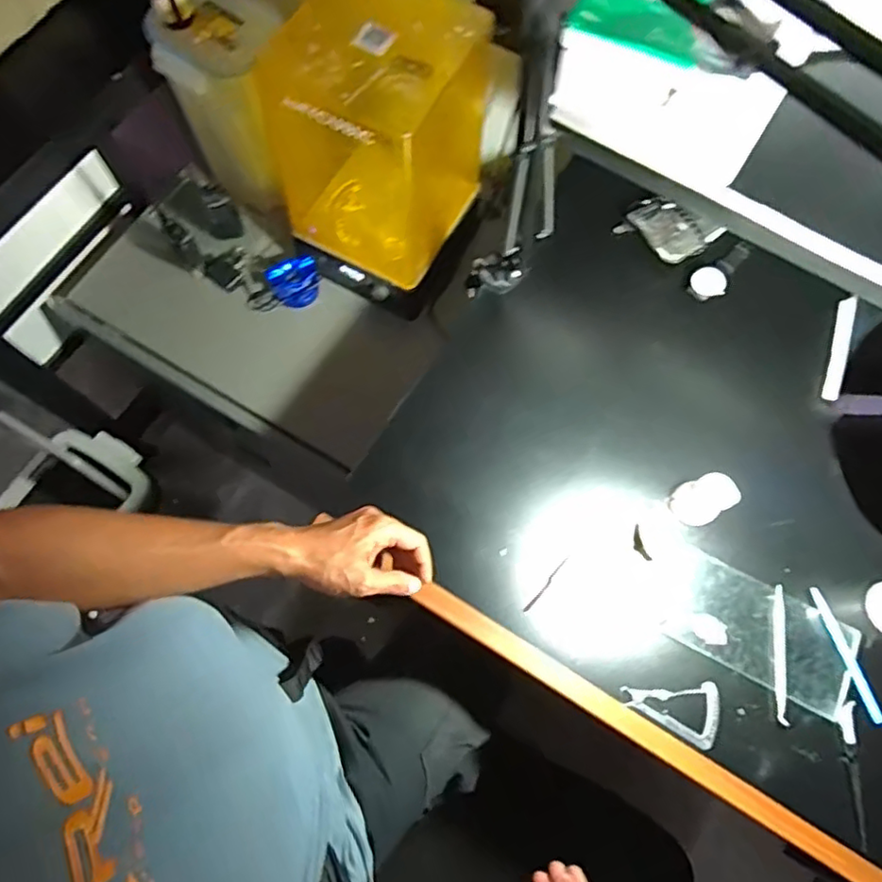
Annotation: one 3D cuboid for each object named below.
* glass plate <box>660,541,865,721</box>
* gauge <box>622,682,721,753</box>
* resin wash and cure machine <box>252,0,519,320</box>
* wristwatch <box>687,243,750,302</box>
[{"bbox_3d":[0.345,0.206,0.677,0.199,0.009,0.105,27,72,9],"label":"glass plate"},{"bbox_3d":[0.243,0.287,0.642,0.102,0.007,0.063,-3,73,-3],"label":"gauge"},{"bbox_3d":[-0.076,-0.409,0.892,0.247,0.393,0.298,32,74,8],"label":"resin wash and cure machine"},{"bbox_3d":[0.361,-0.219,0.803,0.041,0.028,0.102,43,76,10],"label":"wristwatch"}]

